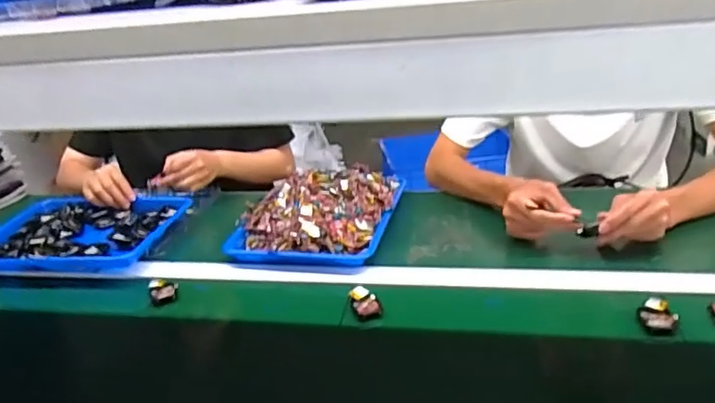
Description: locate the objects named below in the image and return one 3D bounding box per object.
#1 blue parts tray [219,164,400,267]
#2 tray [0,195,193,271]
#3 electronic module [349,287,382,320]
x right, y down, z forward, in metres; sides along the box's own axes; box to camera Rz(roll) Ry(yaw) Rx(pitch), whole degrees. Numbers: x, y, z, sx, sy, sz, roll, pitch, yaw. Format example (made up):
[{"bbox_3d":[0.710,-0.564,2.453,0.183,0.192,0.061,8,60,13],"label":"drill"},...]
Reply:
[{"bbox_3d":[-0.062,0.012,0.985,0.246,0.068,0.291,2,26,18],"label":"blue parts tray"},{"bbox_3d":[-0.483,0.052,0.993,0.313,0.039,0.232,-1,25,13],"label":"tray"},{"bbox_3d":[0.011,0.135,0.757,0.037,0.017,0.058,-10,25,-7],"label":"electronic module"}]

